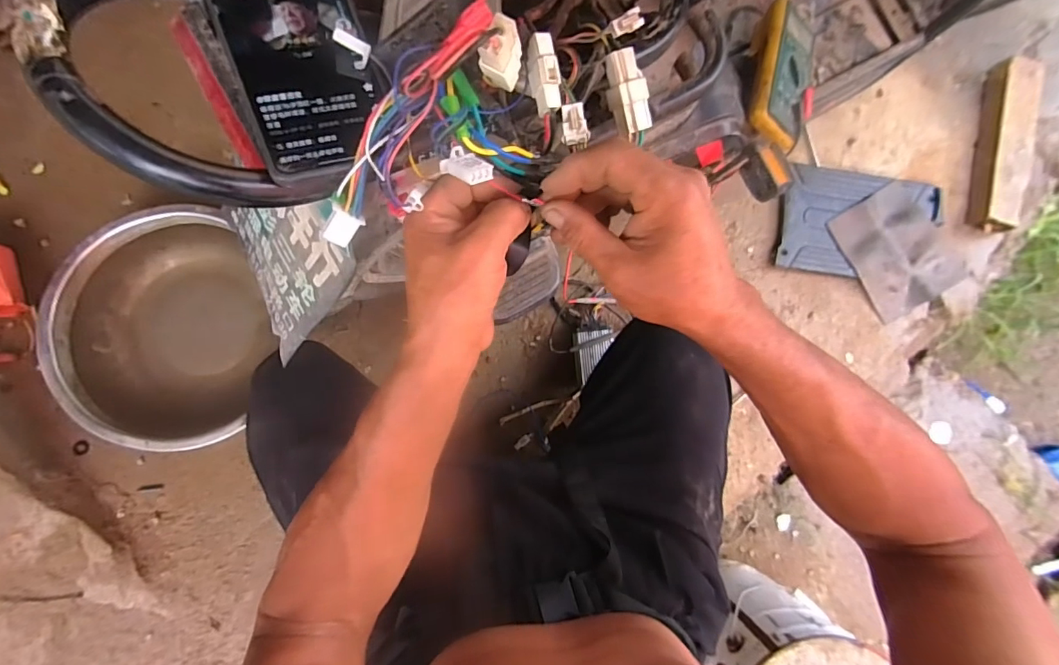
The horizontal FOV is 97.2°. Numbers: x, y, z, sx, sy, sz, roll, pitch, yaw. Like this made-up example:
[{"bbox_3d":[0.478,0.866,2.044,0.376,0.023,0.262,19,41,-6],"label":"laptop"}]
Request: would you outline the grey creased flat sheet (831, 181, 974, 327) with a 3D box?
[{"bbox_3d":[0.760,-0.172,0.950,0.227,0.021,0.240,-31,89,-10],"label":"grey creased flat sheet"}]

